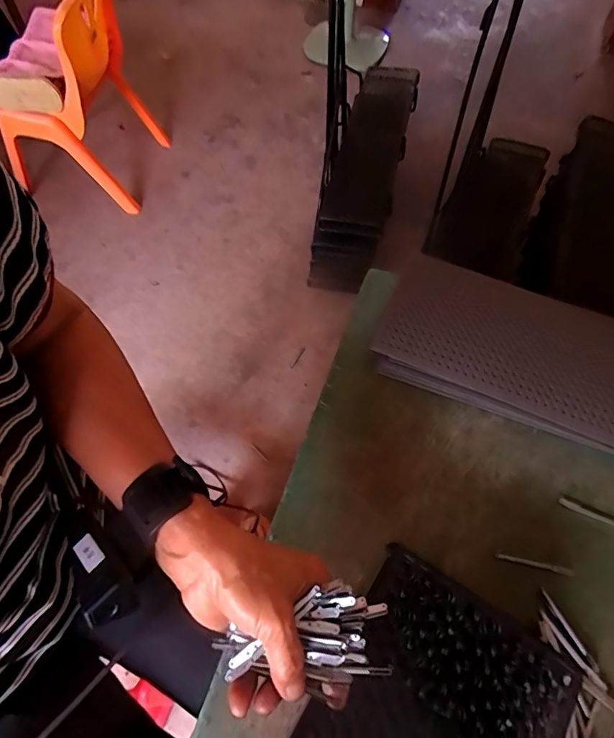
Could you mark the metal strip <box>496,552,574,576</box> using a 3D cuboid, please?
[{"bbox_3d":[0.203,0.173,0.406,0.066,0.004,0.005,13,60,4],"label":"metal strip"}]

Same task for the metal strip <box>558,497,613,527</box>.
[{"bbox_3d":[0.271,0.137,0.428,0.068,0.004,0.009,22,61,8],"label":"metal strip"}]

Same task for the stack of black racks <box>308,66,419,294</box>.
[{"bbox_3d":[0.162,-0.533,1.276,0.167,0.258,0.646,13,63,5],"label":"stack of black racks"}]

